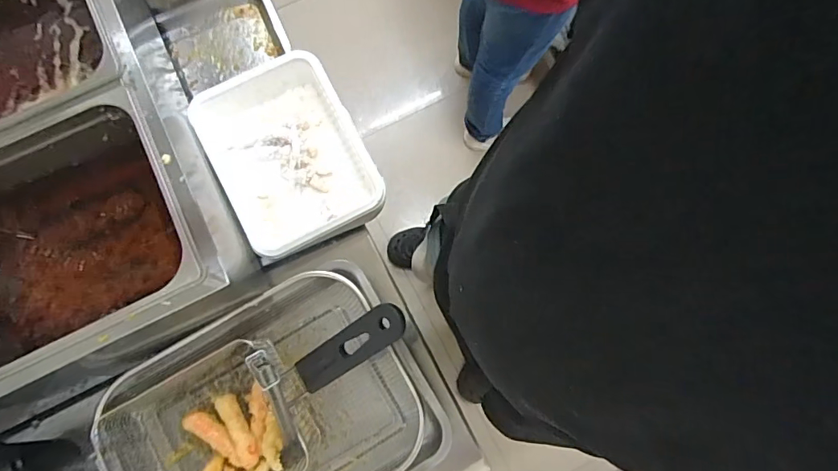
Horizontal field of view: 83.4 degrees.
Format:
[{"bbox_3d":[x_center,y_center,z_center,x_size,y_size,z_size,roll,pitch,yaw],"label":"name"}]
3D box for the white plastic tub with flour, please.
[{"bbox_3d":[-0.184,-0.113,0.665,0.200,0.065,0.252,-28,78,-6],"label":"white plastic tub with flour"}]

